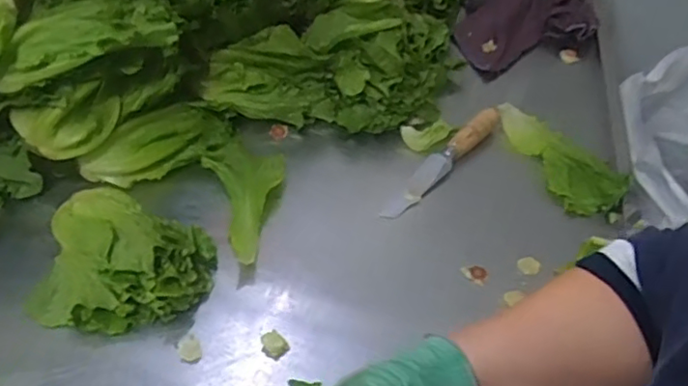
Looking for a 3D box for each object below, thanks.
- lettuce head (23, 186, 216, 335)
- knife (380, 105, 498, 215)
[{"bbox_3d":[-0.200,0.054,0.557,0.154,0.060,0.139,9,48,4],"label":"lettuce head"},{"bbox_3d":[0.114,-0.043,0.697,0.030,0.016,0.205,33,54,24],"label":"knife"}]

